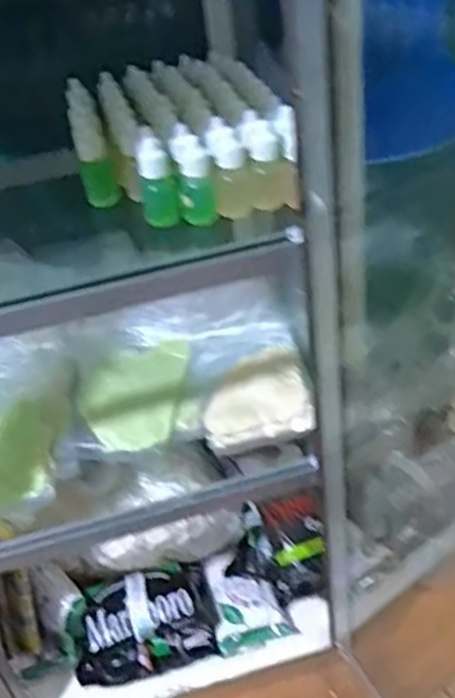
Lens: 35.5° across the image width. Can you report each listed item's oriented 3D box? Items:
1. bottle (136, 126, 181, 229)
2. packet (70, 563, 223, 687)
[{"bbox_3d":[-0.048,-0.113,0.475,0.023,0.059,0.025,-11,39,-4],"label":"bottle"},{"bbox_3d":[-0.080,0.257,0.687,0.137,0.063,0.089,-12,39,-6],"label":"packet"}]

